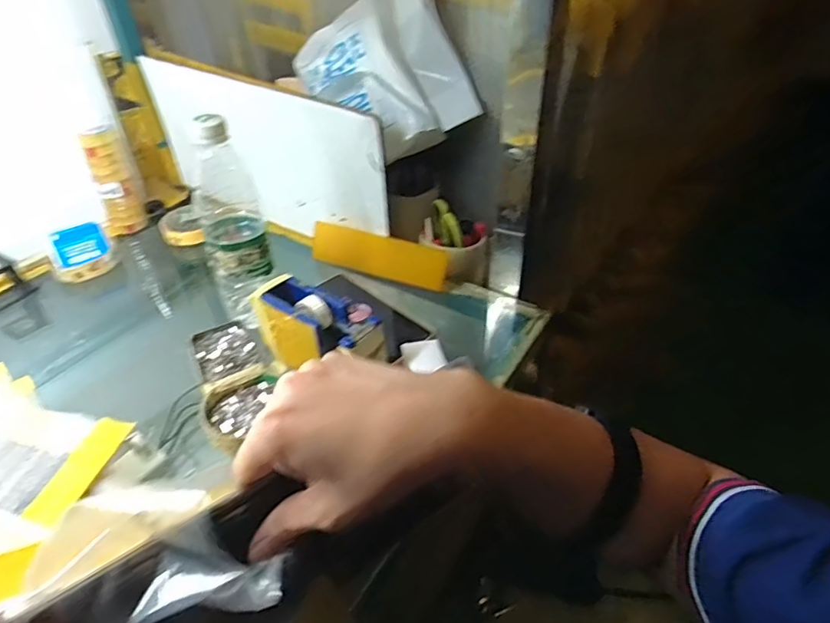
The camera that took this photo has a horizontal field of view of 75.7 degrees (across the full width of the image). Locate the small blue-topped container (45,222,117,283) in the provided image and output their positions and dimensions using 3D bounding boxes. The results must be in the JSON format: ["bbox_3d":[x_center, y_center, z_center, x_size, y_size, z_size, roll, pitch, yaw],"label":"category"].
[{"bbox_3d":[-0.432,-0.076,0.692,0.078,0.053,0.044,-23,43,-23],"label":"small blue-topped container"}]

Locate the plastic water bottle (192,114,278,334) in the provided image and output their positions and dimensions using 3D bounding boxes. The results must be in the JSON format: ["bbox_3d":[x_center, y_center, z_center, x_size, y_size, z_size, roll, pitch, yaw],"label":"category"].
[{"bbox_3d":[-0.186,-0.086,0.548,0.063,0.211,0.075,-16,41,-15],"label":"plastic water bottle"}]

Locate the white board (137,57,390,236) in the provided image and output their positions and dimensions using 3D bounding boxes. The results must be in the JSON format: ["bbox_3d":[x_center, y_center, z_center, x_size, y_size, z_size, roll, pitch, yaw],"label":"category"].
[{"bbox_3d":[-0.208,-0.211,0.717,0.417,0.185,0.018,20,45,26],"label":"white board"}]

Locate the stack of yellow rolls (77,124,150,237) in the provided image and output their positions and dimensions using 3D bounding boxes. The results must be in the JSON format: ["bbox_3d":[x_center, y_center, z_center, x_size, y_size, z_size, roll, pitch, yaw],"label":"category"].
[{"bbox_3d":[-0.429,-0.186,0.758,0.056,0.144,0.050,-19,42,-19],"label":"stack of yellow rolls"}]

